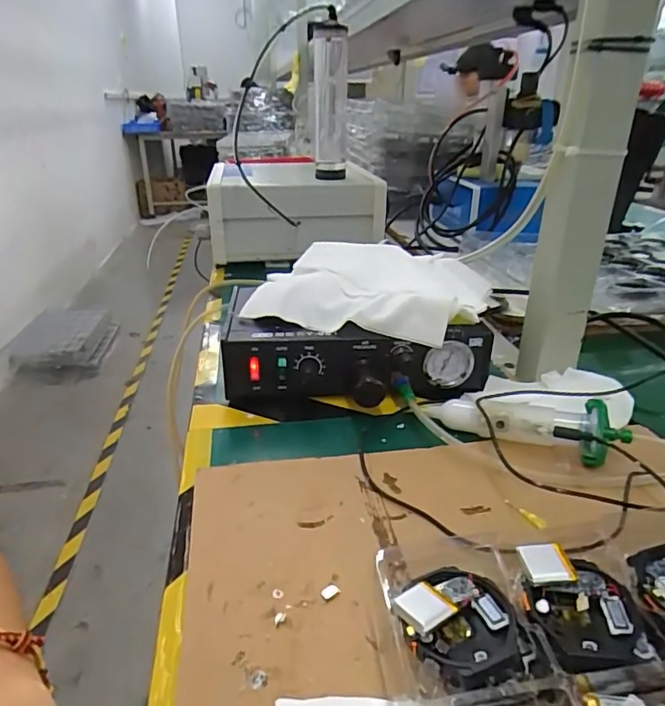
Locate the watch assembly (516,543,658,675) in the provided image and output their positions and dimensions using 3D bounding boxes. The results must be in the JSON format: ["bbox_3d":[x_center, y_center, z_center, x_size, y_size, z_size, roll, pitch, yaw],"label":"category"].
[{"bbox_3d":[0.114,0.117,0.245,0.047,0.011,0.058,-9,39,-14],"label":"watch assembly"}]

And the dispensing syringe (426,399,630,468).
[{"bbox_3d":[0.143,0.054,0.402,0.146,0.029,0.035,8,27,18],"label":"dispensing syringe"}]

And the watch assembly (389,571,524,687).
[{"bbox_3d":[0.056,0.121,0.232,0.049,0.016,0.052,9,31,-5],"label":"watch assembly"}]

